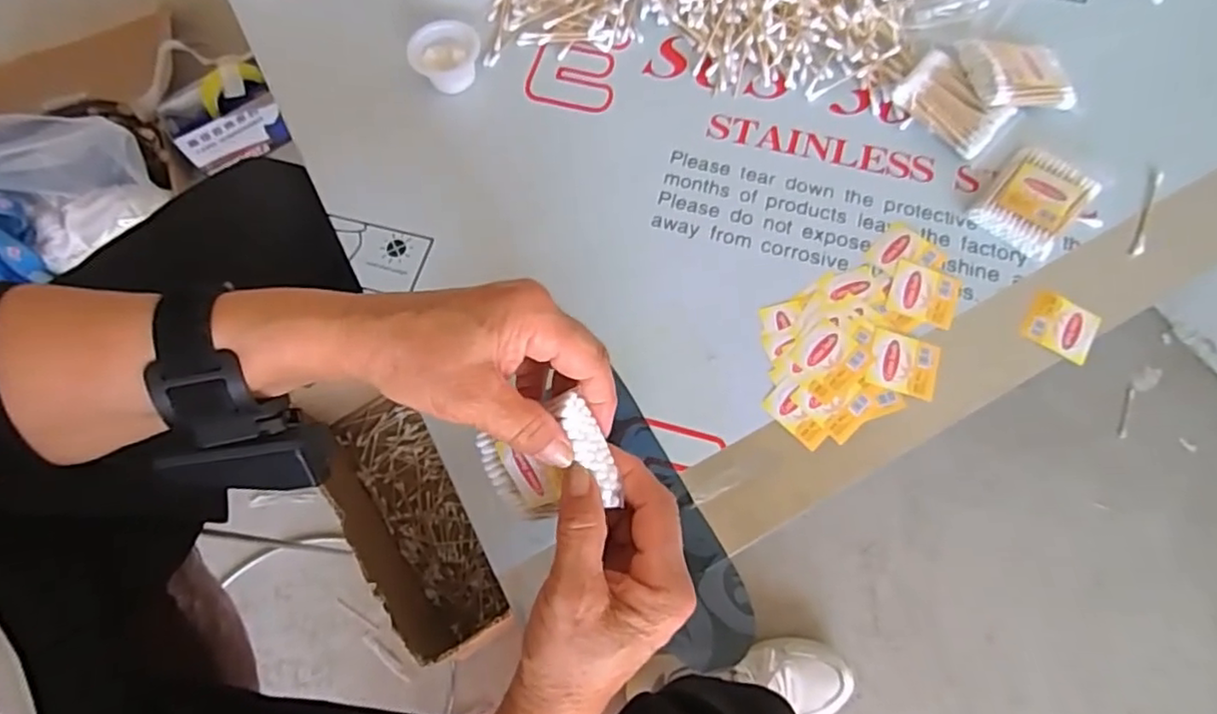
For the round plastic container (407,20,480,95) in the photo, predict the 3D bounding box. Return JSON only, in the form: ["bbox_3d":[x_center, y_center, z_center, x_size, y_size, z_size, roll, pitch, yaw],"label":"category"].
[{"bbox_3d":[-0.126,-0.232,0.501,0.053,0.030,0.048,-24,73,-7],"label":"round plastic container"}]

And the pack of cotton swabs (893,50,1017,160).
[{"bbox_3d":[0.252,-0.185,0.467,0.076,0.019,0.050,40,77,13],"label":"pack of cotton swabs"}]

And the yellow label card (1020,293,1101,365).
[{"bbox_3d":[0.301,-0.020,0.426,0.044,0.004,0.039,29,76,9],"label":"yellow label card"}]

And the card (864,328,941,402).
[{"bbox_3d":[0.192,0.004,0.417,0.043,0.004,0.039,16,73,7],"label":"card"}]

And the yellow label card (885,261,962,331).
[{"bbox_3d":[0.214,-0.042,0.435,0.044,0.004,0.043,17,73,7],"label":"yellow label card"}]

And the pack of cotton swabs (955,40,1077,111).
[{"bbox_3d":[0.298,-0.206,0.468,0.077,0.022,0.053,-2,70,-11],"label":"pack of cotton swabs"}]

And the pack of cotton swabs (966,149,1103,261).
[{"bbox_3d":[0.295,-0.108,0.444,0.056,0.013,0.070,41,77,13],"label":"pack of cotton swabs"}]

